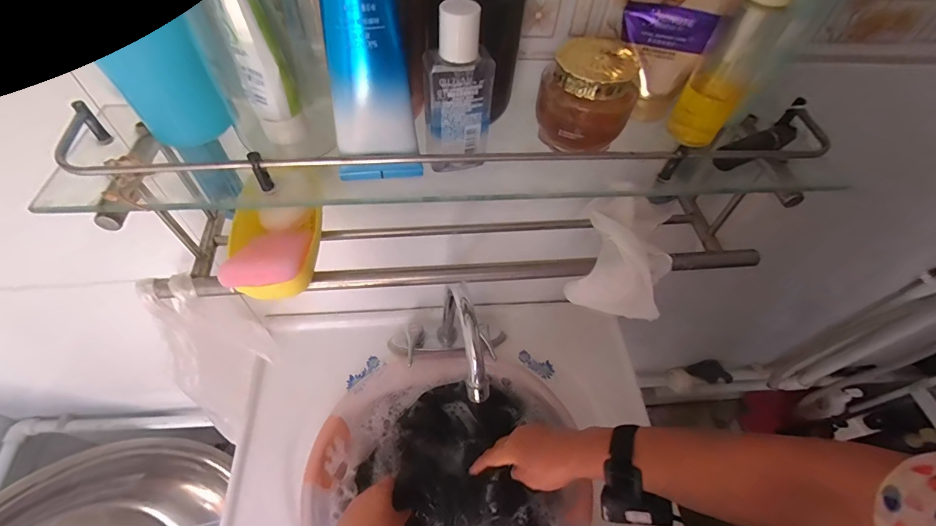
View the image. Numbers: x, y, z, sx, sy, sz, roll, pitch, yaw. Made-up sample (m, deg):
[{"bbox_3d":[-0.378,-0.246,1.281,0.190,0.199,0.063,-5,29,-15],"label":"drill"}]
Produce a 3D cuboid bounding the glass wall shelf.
[{"bbox_3d":[0.011,-0.052,0.349,0.594,0.145,0.106,-4,55,-8],"label":"glass wall shelf"}]

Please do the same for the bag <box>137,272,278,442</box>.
[{"bbox_3d":[-0.289,0.110,0.464,0.049,0.276,0.119,35,59,19],"label":"bag"}]

